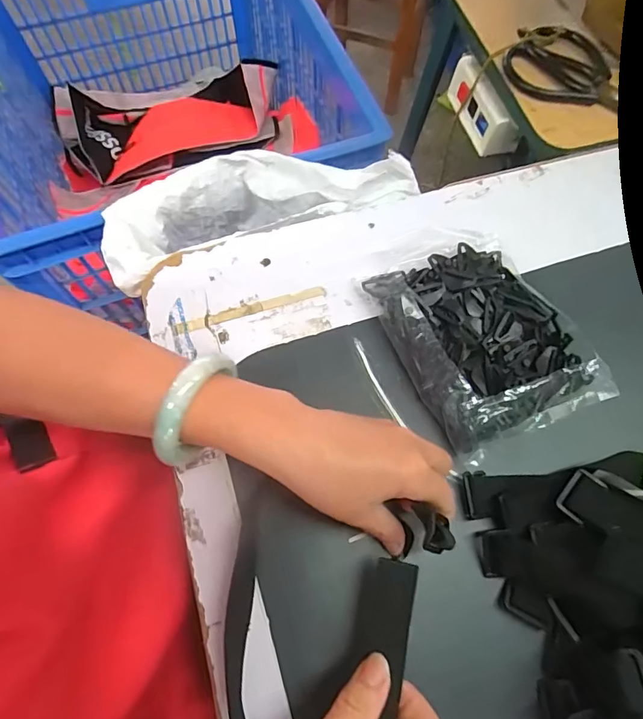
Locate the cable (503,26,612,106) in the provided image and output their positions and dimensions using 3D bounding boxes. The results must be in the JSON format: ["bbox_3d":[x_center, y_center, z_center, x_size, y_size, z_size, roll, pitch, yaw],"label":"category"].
[{"bbox_3d":[0.257,-0.322,0.487,0.106,0.019,0.100,19,69,7],"label":"cable"}]

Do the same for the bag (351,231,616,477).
[{"bbox_3d":[0.130,-0.016,0.364,0.134,0.031,0.165,-20,70,-8],"label":"bag"}]

